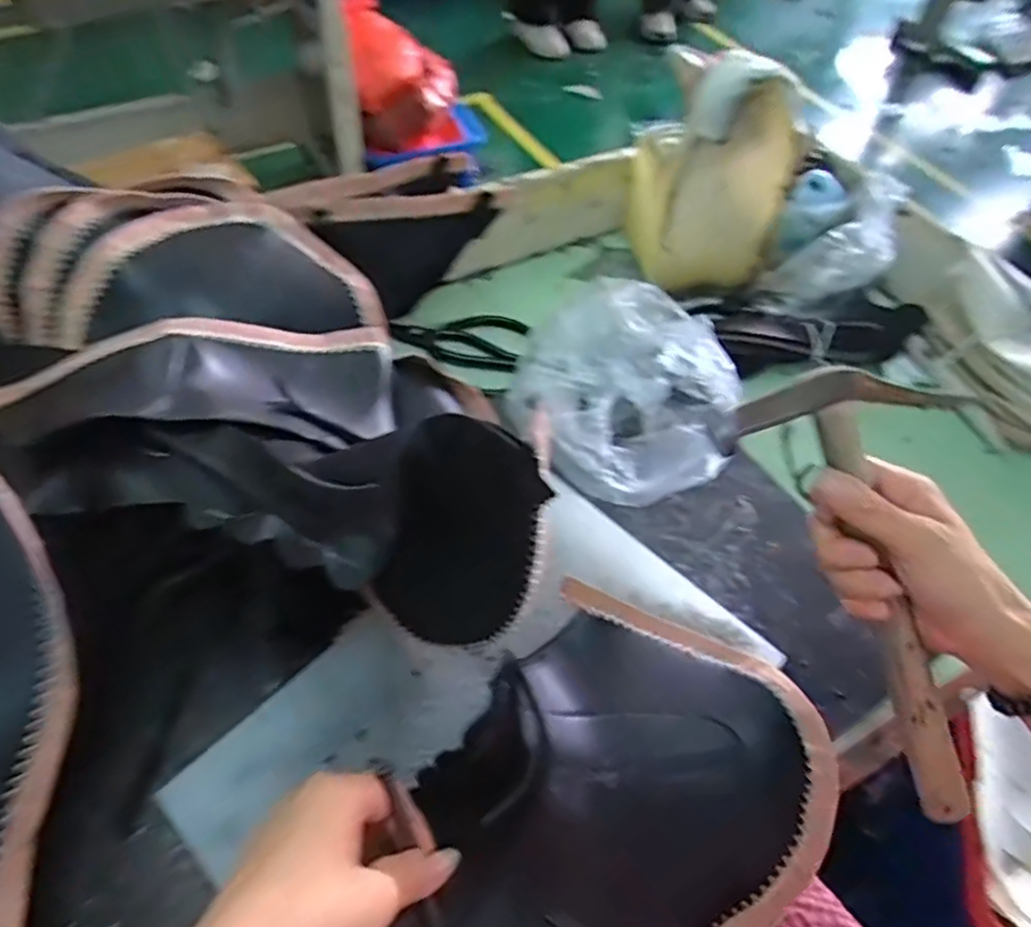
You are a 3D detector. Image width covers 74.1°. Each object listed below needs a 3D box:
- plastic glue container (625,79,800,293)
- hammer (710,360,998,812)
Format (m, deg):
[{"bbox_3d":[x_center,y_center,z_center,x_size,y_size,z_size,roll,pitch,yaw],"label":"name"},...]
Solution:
[{"bbox_3d":[0.176,-0.265,0.632,0.108,0.209,0.112,-9,55,-8],"label":"plastic glue container"},{"bbox_3d":[0.209,0.063,0.365,0.124,0.037,0.246,-24,92,-18],"label":"hammer"}]

